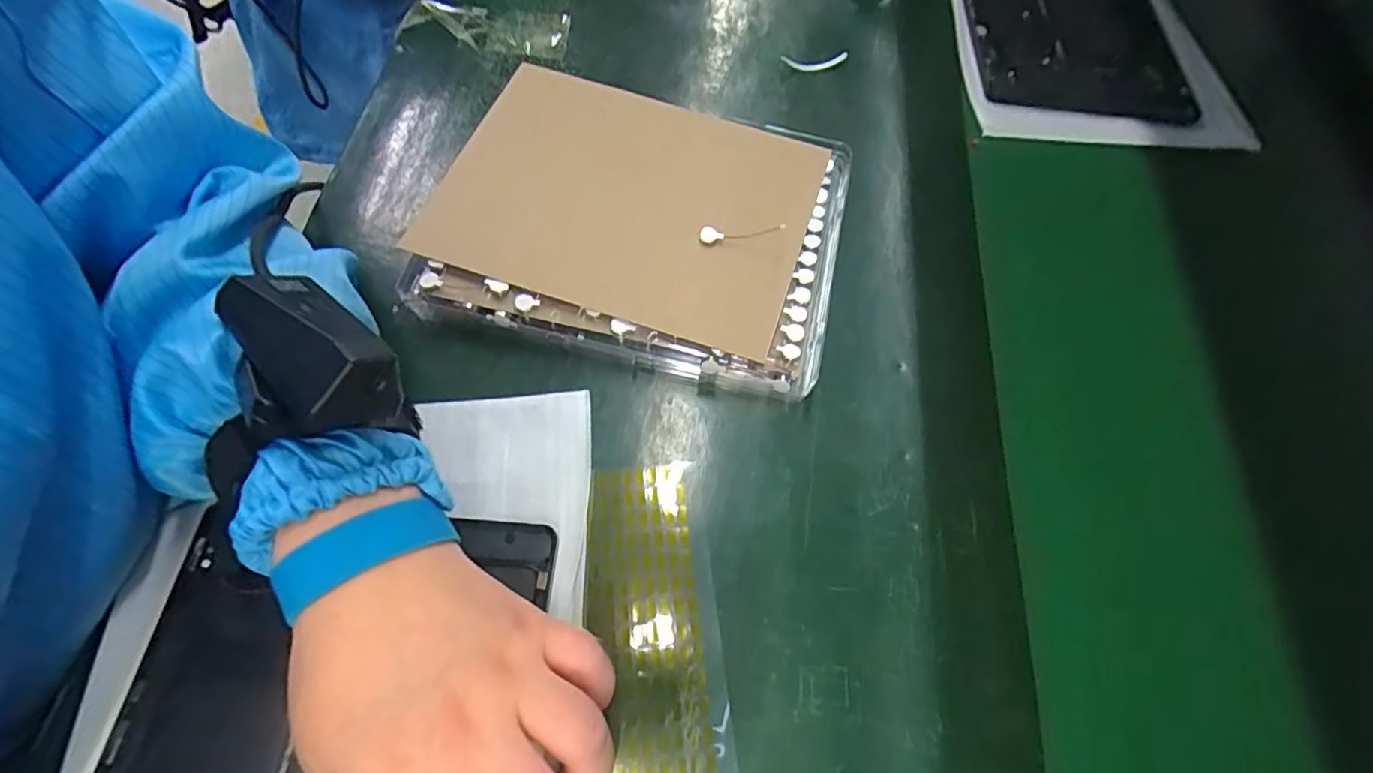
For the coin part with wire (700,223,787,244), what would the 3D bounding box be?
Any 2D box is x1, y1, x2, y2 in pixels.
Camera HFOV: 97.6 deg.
[{"bbox_3d":[0.030,-0.082,0.323,0.046,0.006,0.007,1,63,14],"label":"coin part with wire"}]

